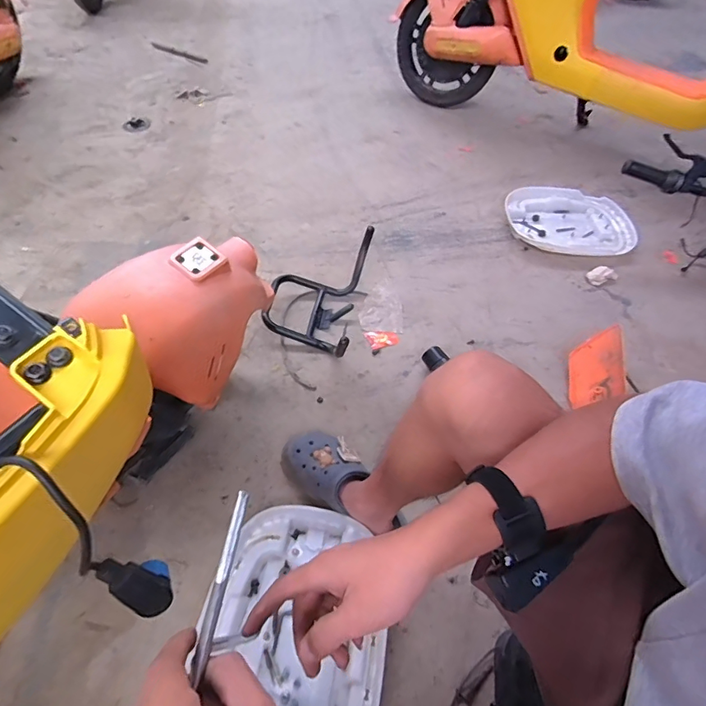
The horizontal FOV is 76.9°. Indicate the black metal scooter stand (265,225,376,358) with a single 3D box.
[{"bbox_3d":[-0.085,-0.152,1.030,0.202,0.142,0.267,12,54,4],"label":"black metal scooter stand"}]

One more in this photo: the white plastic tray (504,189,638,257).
[{"bbox_3d":[0.647,-0.379,1.307,0.376,0.046,0.259,-1,54,-6],"label":"white plastic tray"}]

